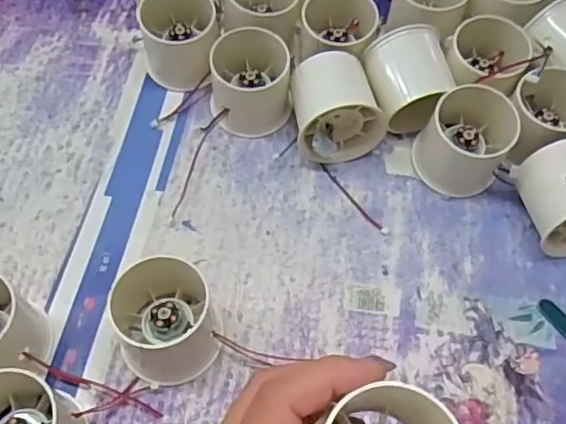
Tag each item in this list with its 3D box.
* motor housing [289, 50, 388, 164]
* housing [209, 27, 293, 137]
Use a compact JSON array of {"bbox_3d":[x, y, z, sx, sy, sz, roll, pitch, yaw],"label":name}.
[{"bbox_3d":[0.035,-0.065,0.392,0.054,0.054,0.058,-7,61,-4],"label":"motor housing"},{"bbox_3d":[-0.022,-0.088,0.411,0.053,0.039,0.065,-3,61,-2],"label":"housing"}]

